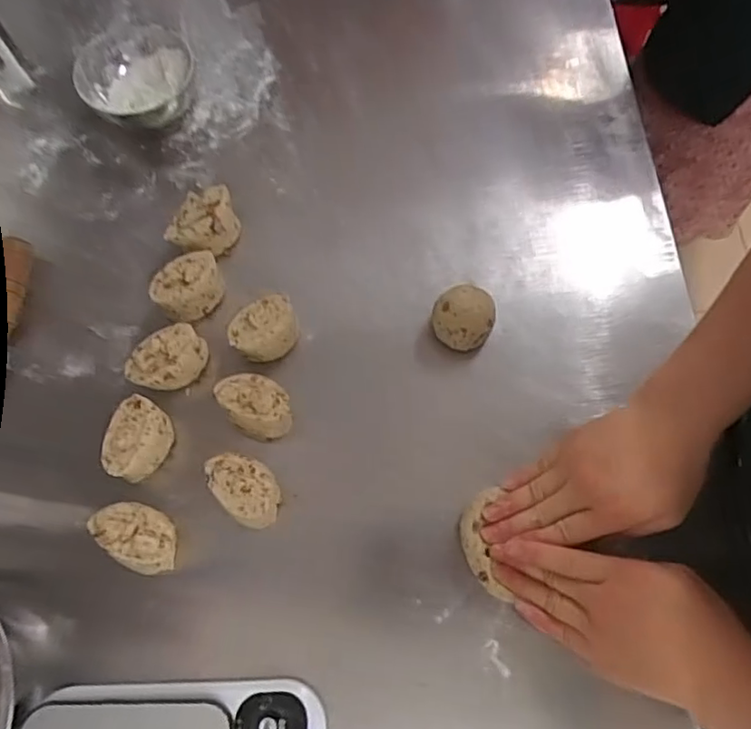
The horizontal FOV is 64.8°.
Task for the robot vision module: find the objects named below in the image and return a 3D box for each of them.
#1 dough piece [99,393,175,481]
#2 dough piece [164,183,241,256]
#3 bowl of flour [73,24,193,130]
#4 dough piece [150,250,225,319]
[{"bbox_3d":[-0.183,0.058,0.455,0.039,0.035,0.060,14,69,4],"label":"dough piece"},{"bbox_3d":[-0.154,-0.124,0.526,0.065,0.047,0.046,-22,71,-9],"label":"dough piece"},{"bbox_3d":[-0.228,-0.271,0.574,0.105,0.054,0.098,0,69,-1],"label":"bowl of flour"},{"bbox_3d":[-0.158,-0.065,0.505,0.059,0.044,0.036,-41,75,-15],"label":"dough piece"}]

